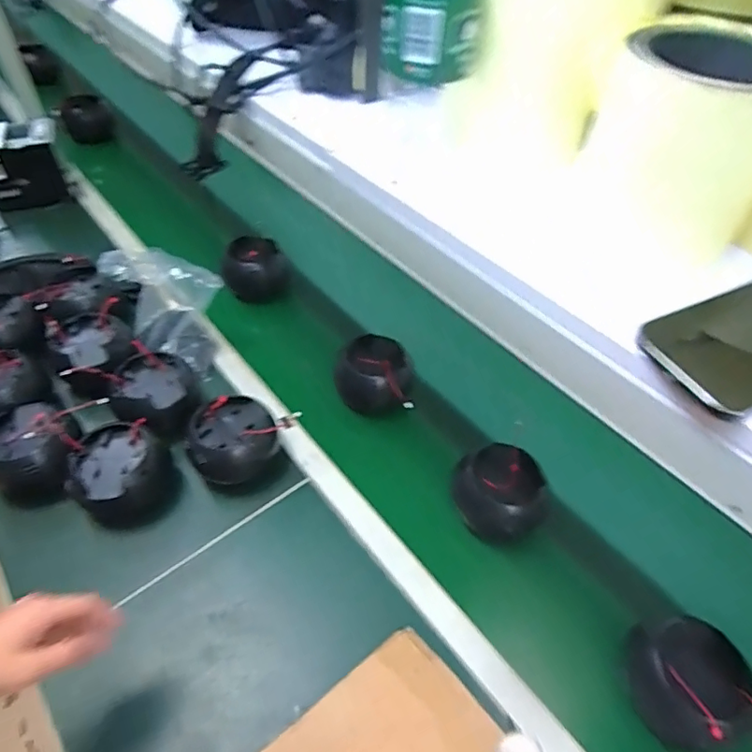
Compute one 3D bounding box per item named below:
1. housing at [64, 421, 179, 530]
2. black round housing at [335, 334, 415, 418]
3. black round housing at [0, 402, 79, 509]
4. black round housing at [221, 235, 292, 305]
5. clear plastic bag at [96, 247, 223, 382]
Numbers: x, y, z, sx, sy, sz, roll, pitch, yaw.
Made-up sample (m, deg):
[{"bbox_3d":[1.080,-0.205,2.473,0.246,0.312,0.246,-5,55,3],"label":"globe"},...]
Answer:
[{"bbox_3d":[-0.362,0.137,0.756,0.133,0.087,0.109,-22,54,-21],"label":"housing"},{"bbox_3d":[-0.007,0.006,0.875,0.136,0.115,0.107,17,50,11],"label":"black round housing"},{"bbox_3d":[-0.489,0.111,0.760,0.121,0.097,0.142,-31,57,-27],"label":"black round housing"},{"bbox_3d":[-0.241,-0.219,1.087,0.132,0.111,0.095,-1,49,-4],"label":"black round housing"},{"bbox_3d":[-0.353,-0.119,0.913,0.178,0.166,0.089,22,51,16],"label":"clear plastic bag"}]

